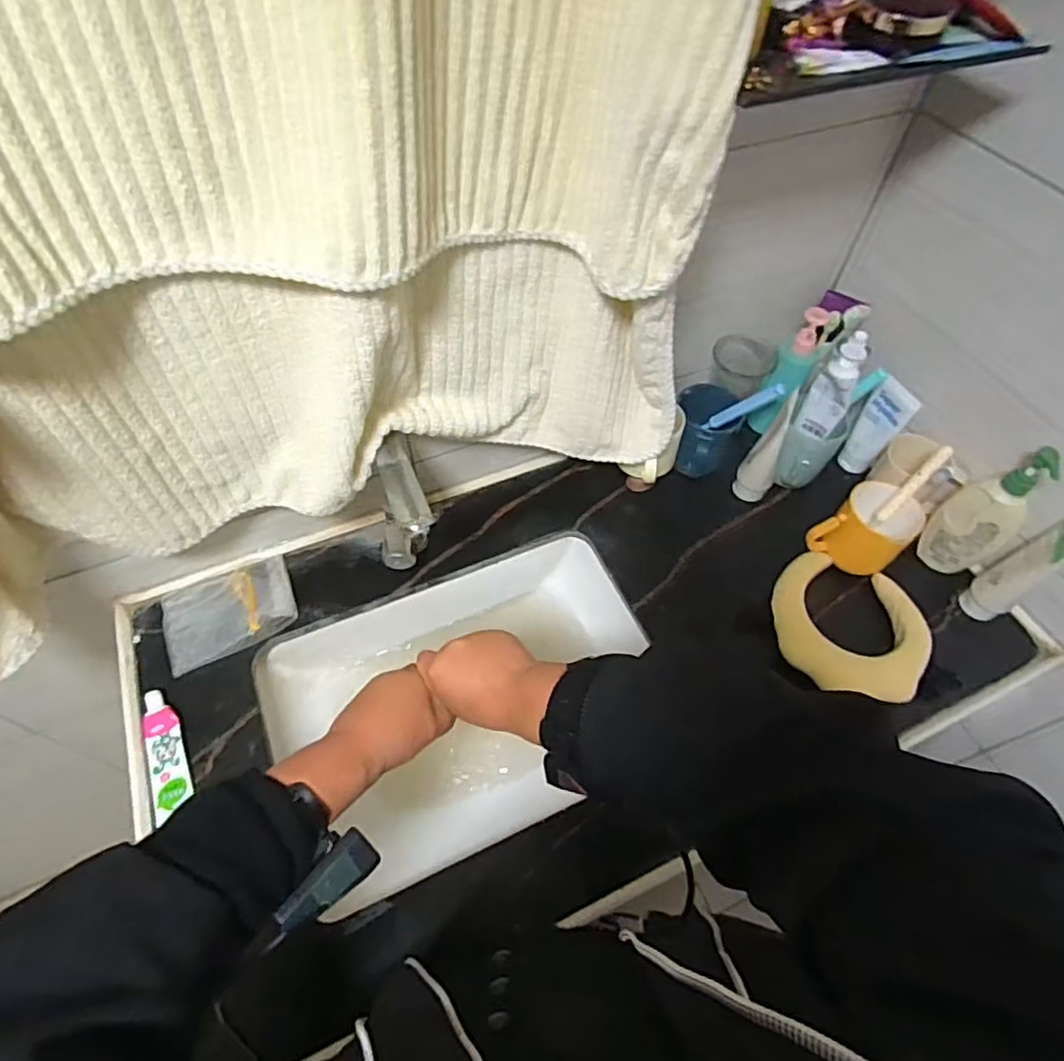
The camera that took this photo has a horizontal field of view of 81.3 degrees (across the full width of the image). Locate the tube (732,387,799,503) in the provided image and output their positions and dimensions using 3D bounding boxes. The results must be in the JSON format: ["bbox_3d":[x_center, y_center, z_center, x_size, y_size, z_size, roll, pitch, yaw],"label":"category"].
[{"bbox_3d":[0.302,-0.100,0.791,0.045,0.150,0.062,29,60,17],"label":"tube"}]

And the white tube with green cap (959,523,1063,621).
[{"bbox_3d":[0.546,0.041,0.682,0.068,0.169,0.055,-22,59,-15],"label":"white tube with green cap"}]

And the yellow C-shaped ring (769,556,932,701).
[{"bbox_3d":[0.363,0.109,0.718,0.158,0.043,0.170,0,56,-1],"label":"yellow C-shaped ring"}]

